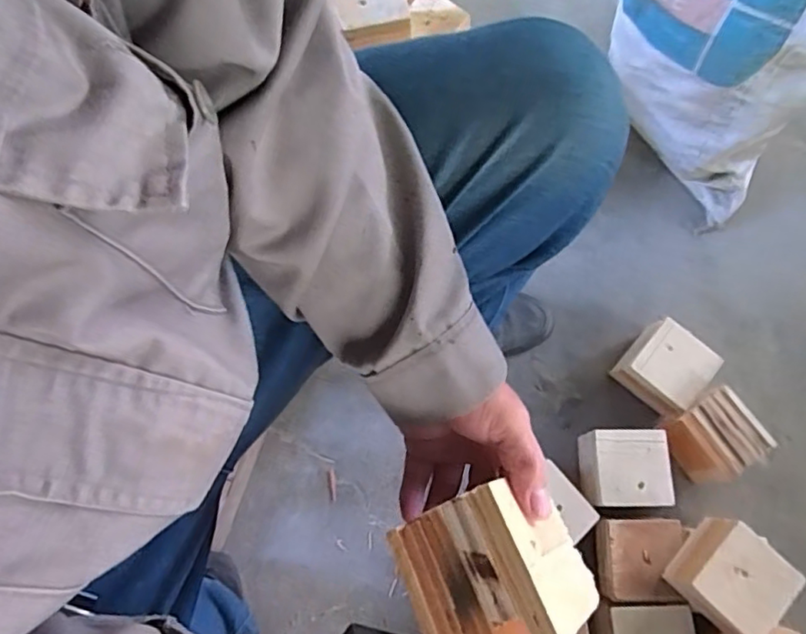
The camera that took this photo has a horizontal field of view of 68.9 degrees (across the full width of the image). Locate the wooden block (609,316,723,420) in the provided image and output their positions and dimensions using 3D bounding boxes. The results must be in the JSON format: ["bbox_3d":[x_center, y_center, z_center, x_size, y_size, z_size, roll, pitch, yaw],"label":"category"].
[{"bbox_3d":[0.355,0.069,0.808,0.103,0.068,0.099,44,77,10],"label":"wooden block"}]

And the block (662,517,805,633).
[{"bbox_3d":[0.364,0.288,0.655,0.097,0.081,0.096,-41,79,-12],"label":"block"}]

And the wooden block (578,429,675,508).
[{"bbox_3d":[0.283,0.197,0.759,0.095,0.077,0.093,2,74,-1],"label":"wooden block"}]

